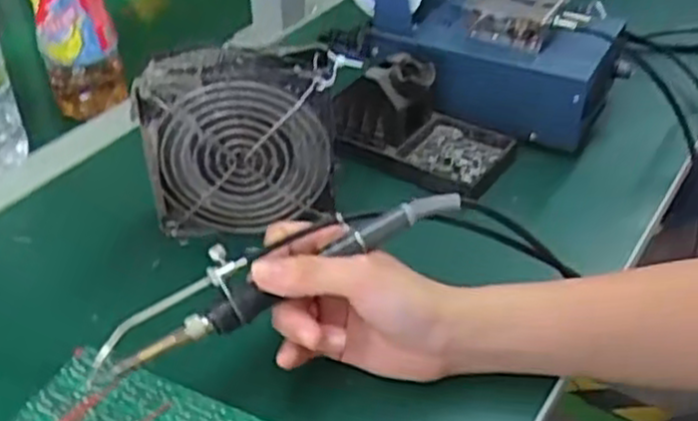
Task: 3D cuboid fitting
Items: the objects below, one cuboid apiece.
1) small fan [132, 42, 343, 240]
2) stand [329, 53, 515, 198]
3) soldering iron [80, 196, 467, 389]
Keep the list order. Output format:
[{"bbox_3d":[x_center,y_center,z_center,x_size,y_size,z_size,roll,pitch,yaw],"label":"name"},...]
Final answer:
[{"bbox_3d":[-0.070,-0.042,0.518,0.122,0.120,0.045,-6,37,-8],"label":"small fan"},{"bbox_3d":[0.054,-0.070,0.592,0.133,0.068,0.076,19,41,23],"label":"stand"},{"bbox_3d":[-0.038,0.029,0.415,0.206,0.026,0.029,-24,42,-12],"label":"soldering iron"}]

